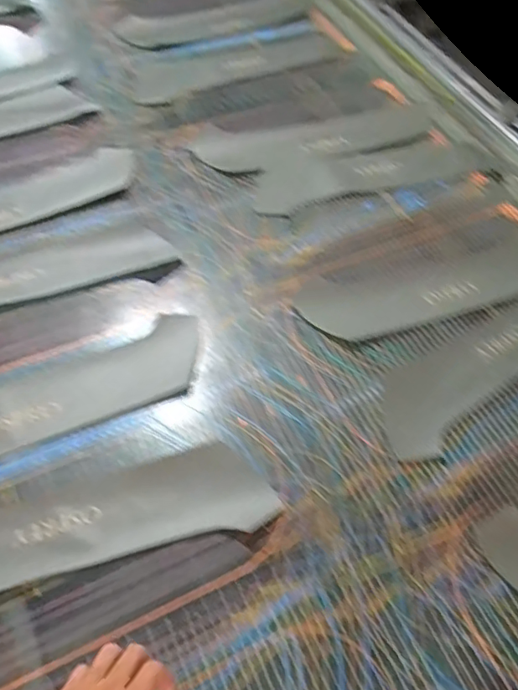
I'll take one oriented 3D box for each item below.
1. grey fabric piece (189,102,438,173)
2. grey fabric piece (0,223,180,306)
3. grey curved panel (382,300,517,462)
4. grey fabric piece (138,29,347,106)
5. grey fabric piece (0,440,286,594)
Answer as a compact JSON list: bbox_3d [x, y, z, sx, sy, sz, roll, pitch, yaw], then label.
[{"bbox_3d":[0.128,-0.388,0.991,0.489,0.007,0.123,-16,58,-16],"label":"grey fabric piece"},{"bbox_3d":[-0.352,-0.097,0.747,0.442,0.011,0.102,-17,58,-17],"label":"grey fabric piece"},{"bbox_3d":[0.335,0.005,0.743,0.443,0.015,0.110,-30,63,-24],"label":"grey curved panel"},{"bbox_3d":[-0.046,-0.594,1.115,0.458,0.008,0.138,-23,60,-20],"label":"grey fabric piece"},{"bbox_3d":[-0.209,0.200,0.565,0.445,0.008,0.104,-14,57,-15],"label":"grey fabric piece"}]

